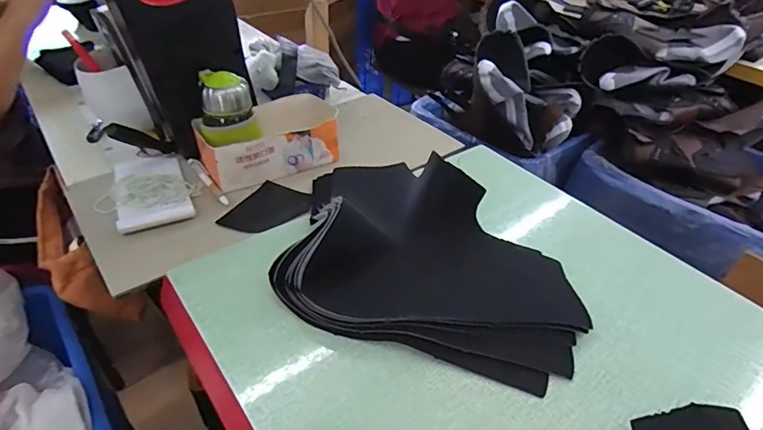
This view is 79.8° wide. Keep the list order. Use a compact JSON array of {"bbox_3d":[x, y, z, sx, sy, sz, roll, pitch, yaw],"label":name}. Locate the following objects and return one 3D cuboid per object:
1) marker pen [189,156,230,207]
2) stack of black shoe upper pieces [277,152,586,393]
[{"bbox_3d":[-0.245,-0.049,0.646,0.014,0.012,0.123,-24,46,-29],"label":"marker pen"},{"bbox_3d":[0.064,0.050,0.474,0.294,0.106,0.203,19,42,19],"label":"stack of black shoe upper pieces"}]

